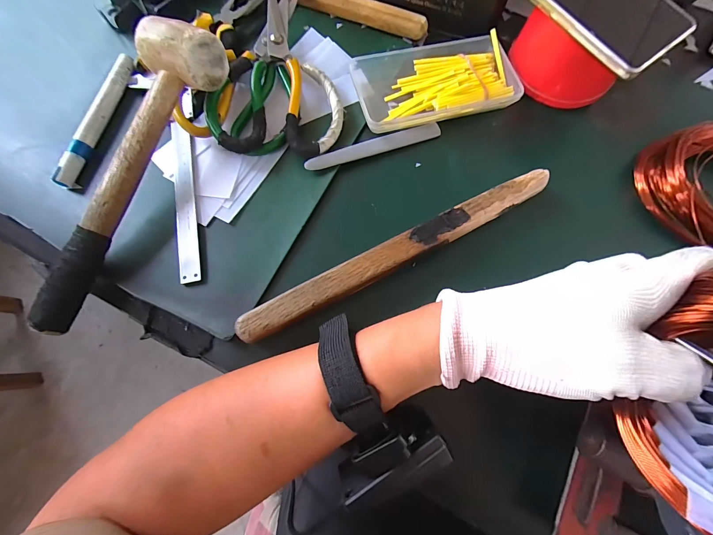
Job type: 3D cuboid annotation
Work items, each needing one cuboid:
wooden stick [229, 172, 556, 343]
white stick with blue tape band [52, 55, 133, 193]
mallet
[{"bbox_3d":[0.035,-0.013,0.252,0.265,0.025,0.024,-28,76,-7],"label":"wooden stick"},{"bbox_3d":[-0.243,-0.142,0.298,0.016,0.020,0.146,10,74,4],"label":"white stick with blue tape band"},{"bbox_3d":[-0.180,-0.071,0.249,0.059,0.071,0.253,19,75,6],"label":"mallet"}]

